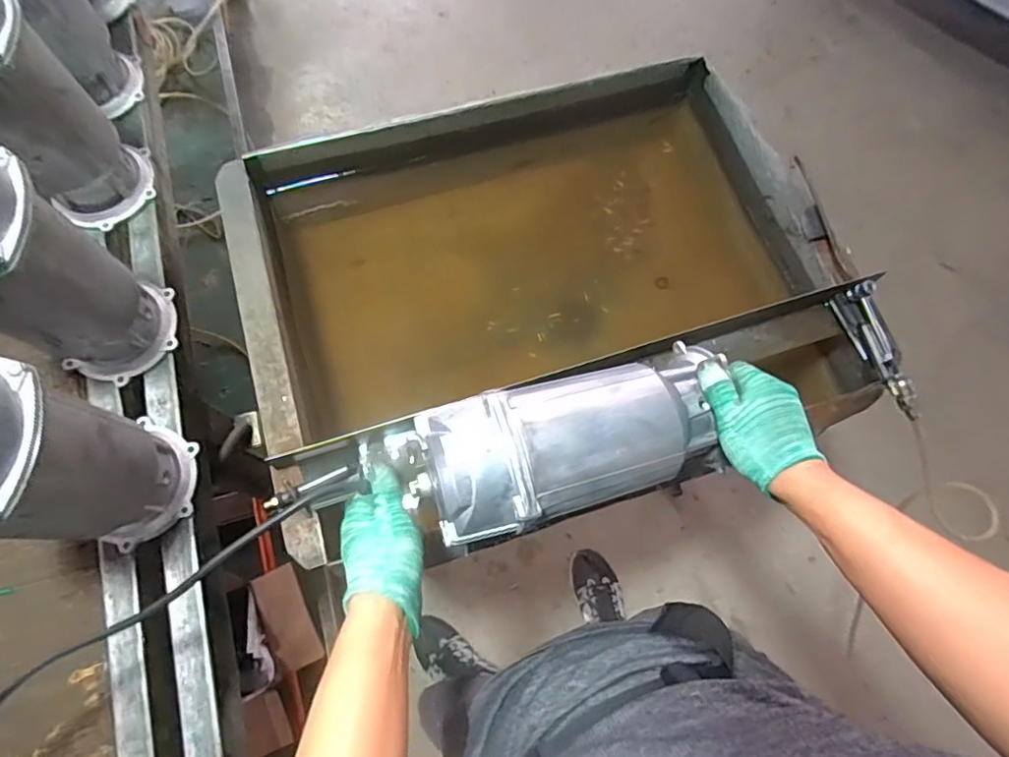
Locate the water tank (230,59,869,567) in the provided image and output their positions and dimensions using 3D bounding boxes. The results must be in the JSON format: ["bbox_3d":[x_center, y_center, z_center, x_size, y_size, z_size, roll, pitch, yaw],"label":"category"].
[{"bbox_3d":[0.056,-0.121,0.801,0.763,0.249,0.578,-16,73,-7],"label":"water tank"}]

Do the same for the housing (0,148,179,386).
[{"bbox_3d":[-0.444,-0.096,0.528,0.123,0.301,0.138,29,75,8],"label":"housing"}]

